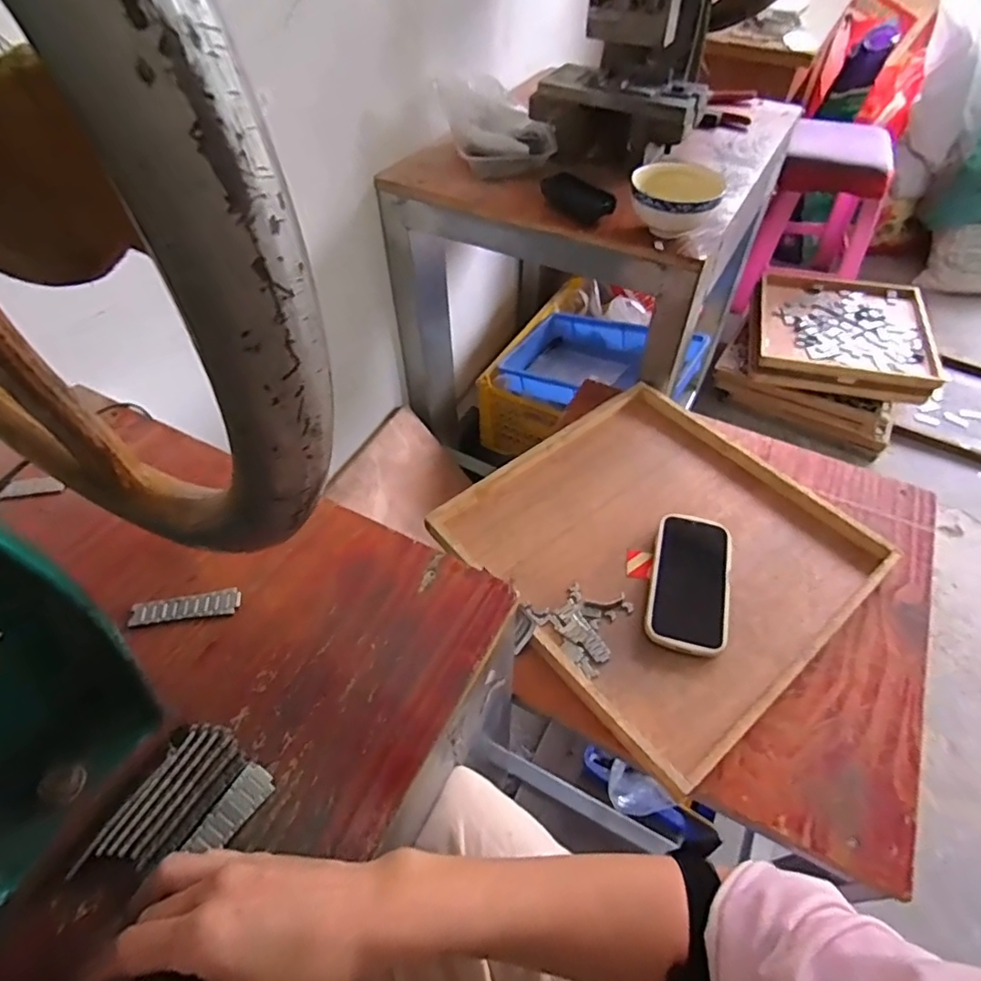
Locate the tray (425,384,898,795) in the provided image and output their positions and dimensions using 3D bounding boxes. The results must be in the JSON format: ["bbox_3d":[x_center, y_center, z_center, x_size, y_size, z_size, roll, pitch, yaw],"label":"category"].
[{"bbox_3d":[0.199,0.061,0.694,0.399,0.030,0.393,-33,59,-23],"label":"tray"}]

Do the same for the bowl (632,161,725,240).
[{"bbox_3d":[0.226,-0.355,0.708,0.110,0.057,0.089,14,53,11],"label":"bowl"}]

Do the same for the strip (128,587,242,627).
[{"bbox_3d":[-0.222,0.085,0.418,0.074,0.006,0.021,-9,52,-6],"label":"strip"}]

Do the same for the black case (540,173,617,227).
[{"bbox_3d":[0.118,-0.394,0.775,0.046,0.029,0.115,-34,59,-23],"label":"black case"}]

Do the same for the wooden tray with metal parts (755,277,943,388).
[{"bbox_3d":[0.929,-0.435,1.490,0.431,0.047,0.437,13,53,10],"label":"wooden tray with metal parts"}]

